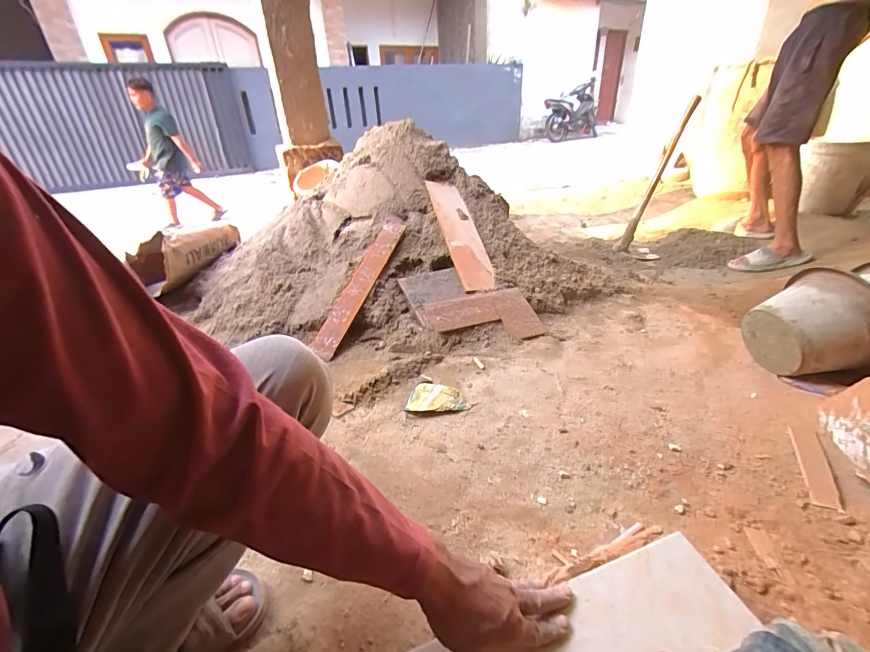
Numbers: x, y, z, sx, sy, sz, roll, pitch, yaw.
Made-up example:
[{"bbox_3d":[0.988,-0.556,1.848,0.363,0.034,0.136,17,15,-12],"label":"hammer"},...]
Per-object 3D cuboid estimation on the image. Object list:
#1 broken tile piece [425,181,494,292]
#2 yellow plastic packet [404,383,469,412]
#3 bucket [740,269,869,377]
[{"bbox_3d":[0.074,-0.304,1.259,0.110,0.022,0.492,-9,55,-11],"label":"broken tile piece"},{"bbox_3d":[0.008,0.151,0.837,0.123,0.017,0.099,4,30,11],"label":"yellow plastic packet"},{"bbox_3d":[0.849,0.015,0.890,0.183,0.217,0.220,-10,30,-12],"label":"bucket"}]

